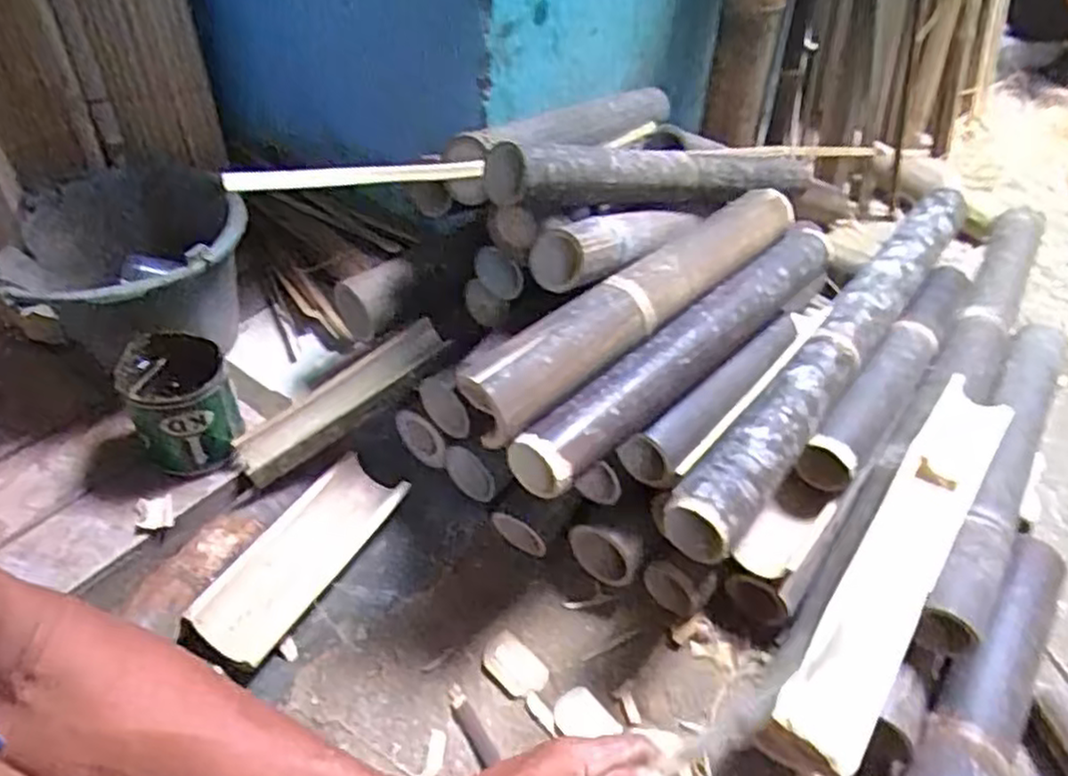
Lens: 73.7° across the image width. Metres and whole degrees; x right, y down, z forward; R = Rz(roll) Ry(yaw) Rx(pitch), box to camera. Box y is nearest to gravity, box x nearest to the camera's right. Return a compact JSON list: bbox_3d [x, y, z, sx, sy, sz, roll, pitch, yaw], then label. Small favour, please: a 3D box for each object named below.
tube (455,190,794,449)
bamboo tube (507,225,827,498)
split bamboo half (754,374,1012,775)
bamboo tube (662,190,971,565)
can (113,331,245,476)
[{"bbox_3d":[0.113,-0.094,0.699,0.079,0.057,0.484,35,51,30],"label":"tube"},{"bbox_3d":[0.162,-0.043,0.704,0.061,0.055,0.473,35,51,30],"label":"bamboo tube"},{"bbox_3d":[0.324,0.140,0.624,0.068,0.045,0.430,29,49,26],"label":"split bamboo half"},{"bbox_3d":[0.348,-0.059,0.794,0.064,0.063,0.704,30,49,26],"label":"bamboo tube"},{"bbox_3d":[-0.357,0.018,0.728,0.094,0.109,0.101,1,43,-1],"label":"can"}]

